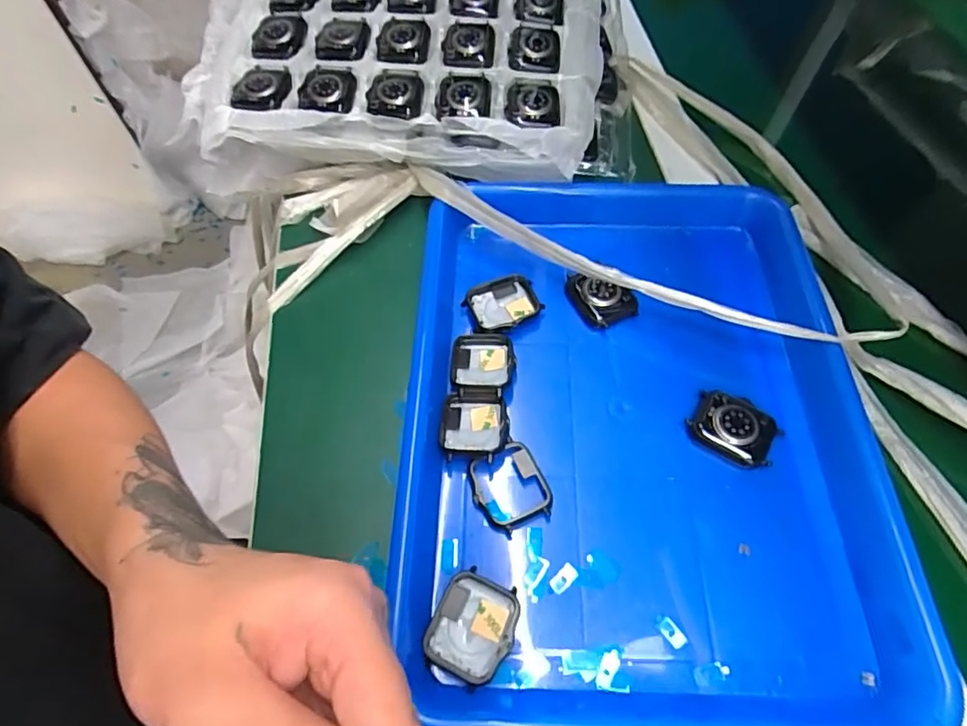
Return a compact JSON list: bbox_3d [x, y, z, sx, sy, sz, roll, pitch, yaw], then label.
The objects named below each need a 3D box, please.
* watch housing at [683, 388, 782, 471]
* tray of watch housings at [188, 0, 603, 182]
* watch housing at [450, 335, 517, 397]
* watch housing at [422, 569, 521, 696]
[{"bbox_3d":[0.143,0.038,0.317,0.046,0.016,0.035,33,65,20],"label":"watch housing"},{"bbox_3d":[-0.062,-0.304,0.466,0.328,0.042,0.360,2,64,2],"label":"tray of watch housings"},{"bbox_3d":[0.000,0.001,0.340,0.038,0.012,0.045,-1,59,1],"label":"watch housing"},{"bbox_3d":[-0.005,0.128,0.267,0.039,0.011,0.045,21,62,14],"label":"watch housing"}]

